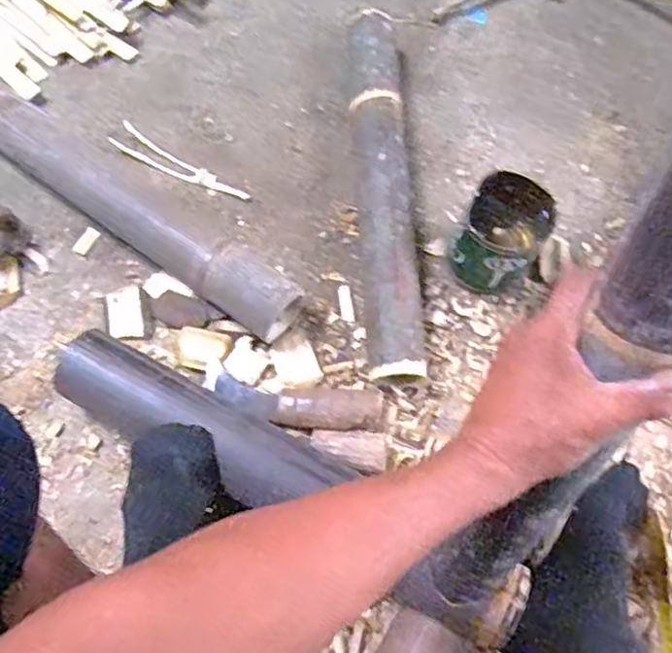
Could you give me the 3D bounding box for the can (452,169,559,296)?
[{"bbox_3d":[0.191,-0.101,0.716,0.089,0.123,0.090,1,71,-3],"label":"can"}]

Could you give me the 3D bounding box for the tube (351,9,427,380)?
[{"bbox_3d":[0.058,-0.180,0.760,0.070,0.071,0.476,-2,72,-3],"label":"tube"}]

